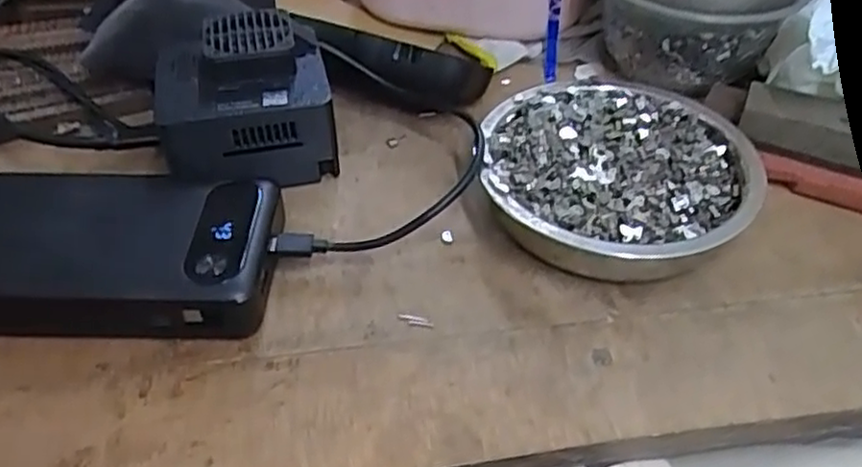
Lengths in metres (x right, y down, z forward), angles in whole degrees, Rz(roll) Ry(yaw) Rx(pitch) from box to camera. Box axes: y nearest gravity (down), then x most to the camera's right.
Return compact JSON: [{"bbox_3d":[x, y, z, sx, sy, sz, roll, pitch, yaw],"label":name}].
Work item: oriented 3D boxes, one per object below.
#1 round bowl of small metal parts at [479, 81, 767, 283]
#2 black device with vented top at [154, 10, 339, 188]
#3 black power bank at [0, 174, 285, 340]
[{"bbox_3d":[0.083,-0.026,0.324,0.116,0.034,0.114,3,49,-3],"label":"round bowl of small metal parts"},{"bbox_3d":[-0.088,-0.061,0.340,0.077,0.056,0.074,-11,46,-11],"label":"black device with vented top"},{"bbox_3d":[-0.142,0.003,0.291,0.154,0.029,0.070,1,45,0],"label":"black power bank"}]

